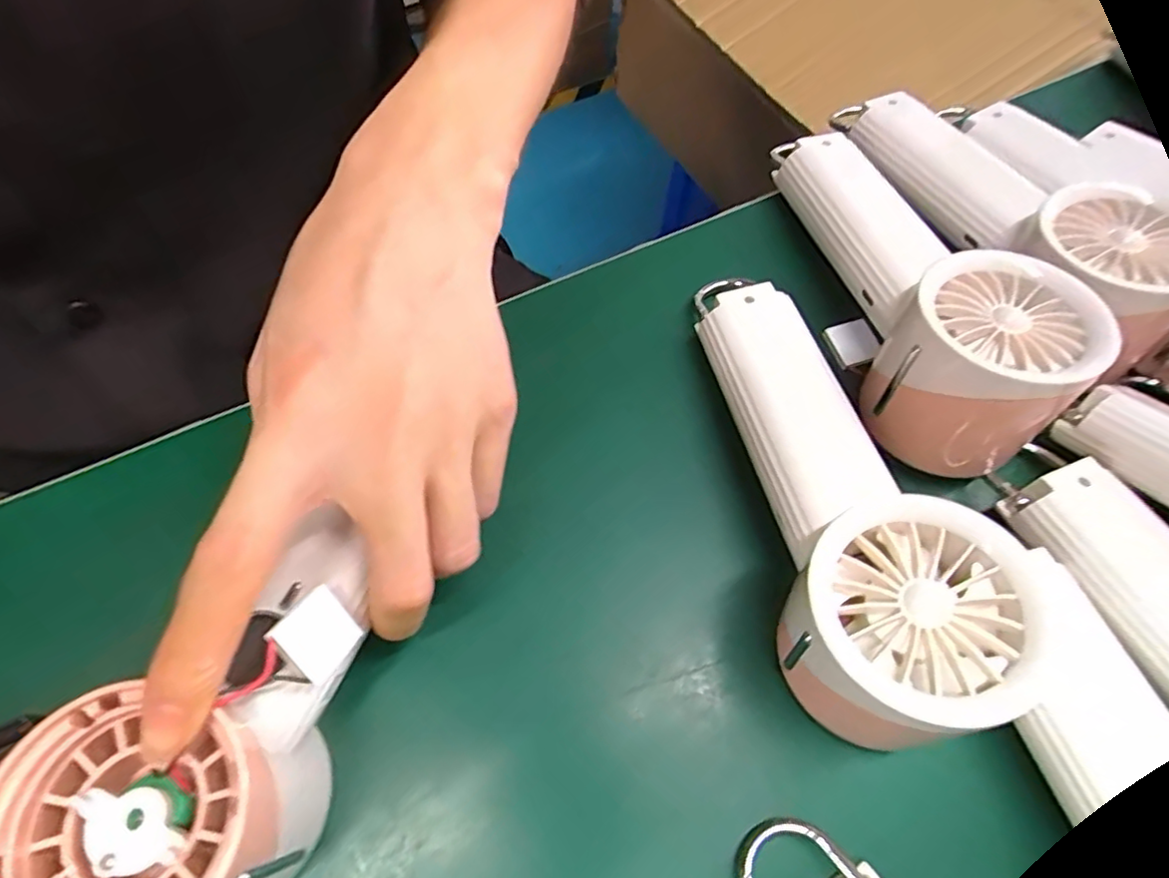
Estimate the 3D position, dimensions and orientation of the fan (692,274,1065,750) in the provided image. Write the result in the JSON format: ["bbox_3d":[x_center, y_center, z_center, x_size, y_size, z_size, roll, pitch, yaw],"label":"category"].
[{"bbox_3d":[0.083,0.003,0.215,0.063,0.052,0.187,-9,64,-6],"label":"fan"}]

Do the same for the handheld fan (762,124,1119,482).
[{"bbox_3d":[0.138,-0.074,0.262,0.064,0.069,0.173,-6,64,-5],"label":"handheld fan"}]

